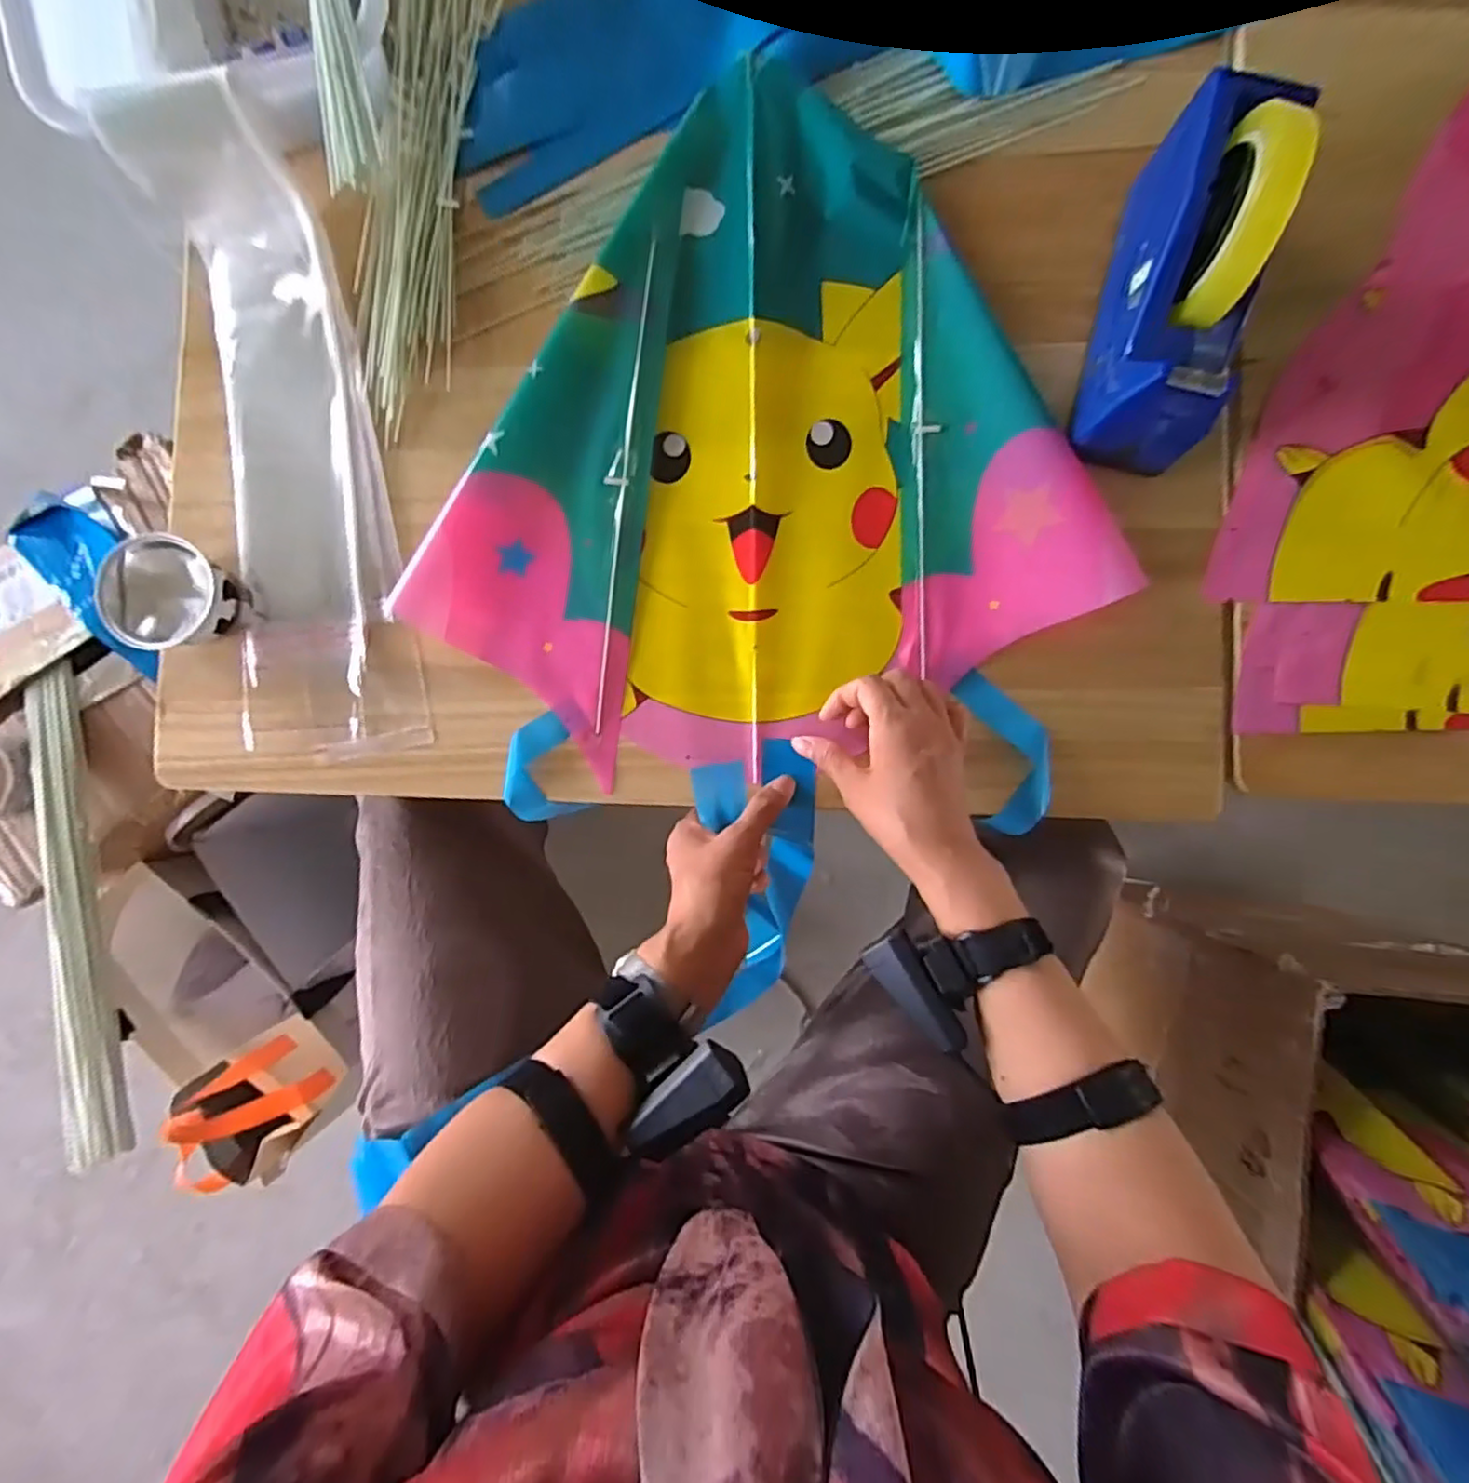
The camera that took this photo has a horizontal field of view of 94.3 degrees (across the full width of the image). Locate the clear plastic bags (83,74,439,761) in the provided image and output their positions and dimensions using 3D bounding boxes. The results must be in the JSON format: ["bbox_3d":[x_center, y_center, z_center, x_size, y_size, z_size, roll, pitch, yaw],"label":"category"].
[{"bbox_3d":[-0.332,-0.211,0.482,0.138,0.073,0.456,-11,89,4],"label":"clear plastic bags"}]

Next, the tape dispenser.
[{"bbox_3d":[0.285,-0.293,0.427,0.070,0.127,0.197,13,89,3],"label":"tape dispenser"}]

